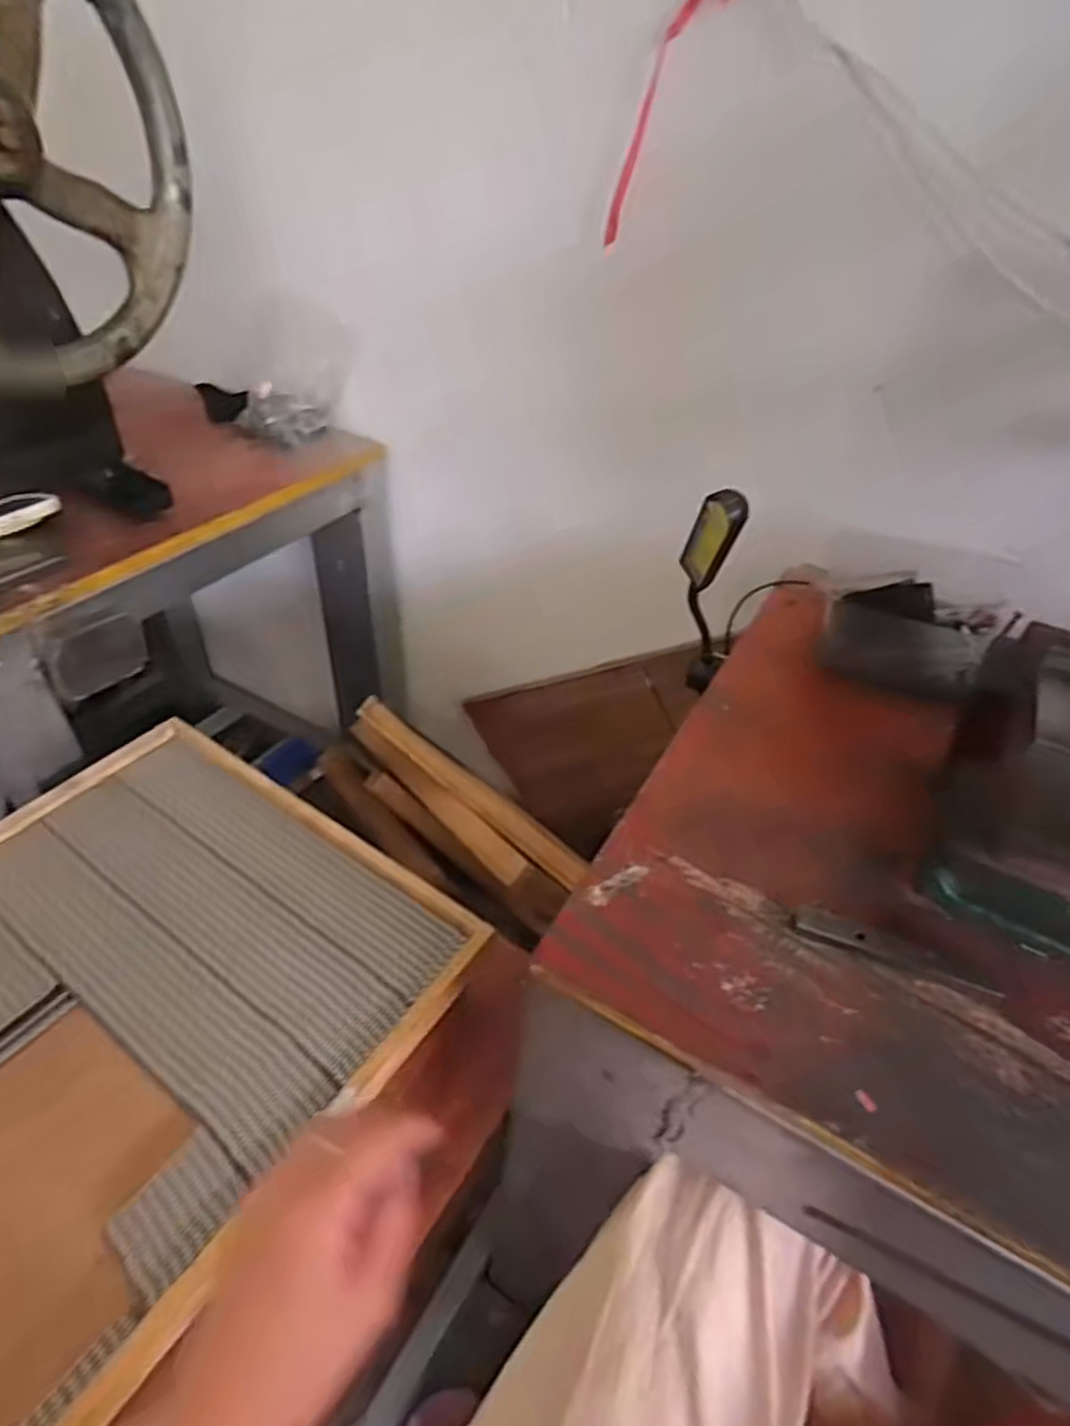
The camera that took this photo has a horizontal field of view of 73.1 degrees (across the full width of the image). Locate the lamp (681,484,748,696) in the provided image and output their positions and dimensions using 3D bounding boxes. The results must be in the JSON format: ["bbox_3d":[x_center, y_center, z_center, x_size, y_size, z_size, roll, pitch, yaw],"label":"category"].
[{"bbox_3d":[0.117,-0.066,0.494,0.030,0.294,0.029,19,82,16],"label":"lamp"}]

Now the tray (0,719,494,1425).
[{"bbox_3d":[-0.309,0.204,0.509,0.394,0.032,0.413,27,46,23],"label":"tray"}]

